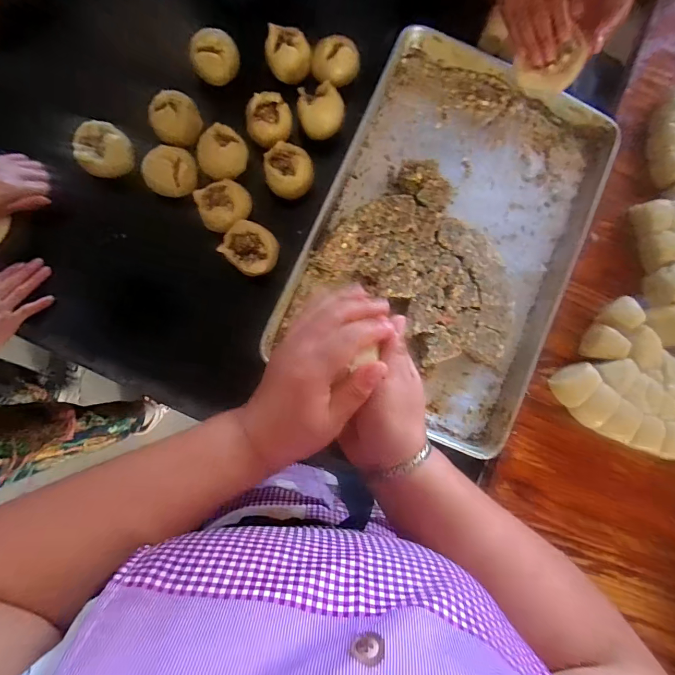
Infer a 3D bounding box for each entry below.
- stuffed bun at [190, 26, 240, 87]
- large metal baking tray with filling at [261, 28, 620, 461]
[{"bbox_3d":[-0.192,-0.443,0.624,0.070,0.044,0.063,-11,86,-7],"label":"stuffed bun"},{"bbox_3d":[0.180,-0.167,0.642,0.408,0.057,0.616,23,83,-3],"label":"large metal baking tray with filling"}]

